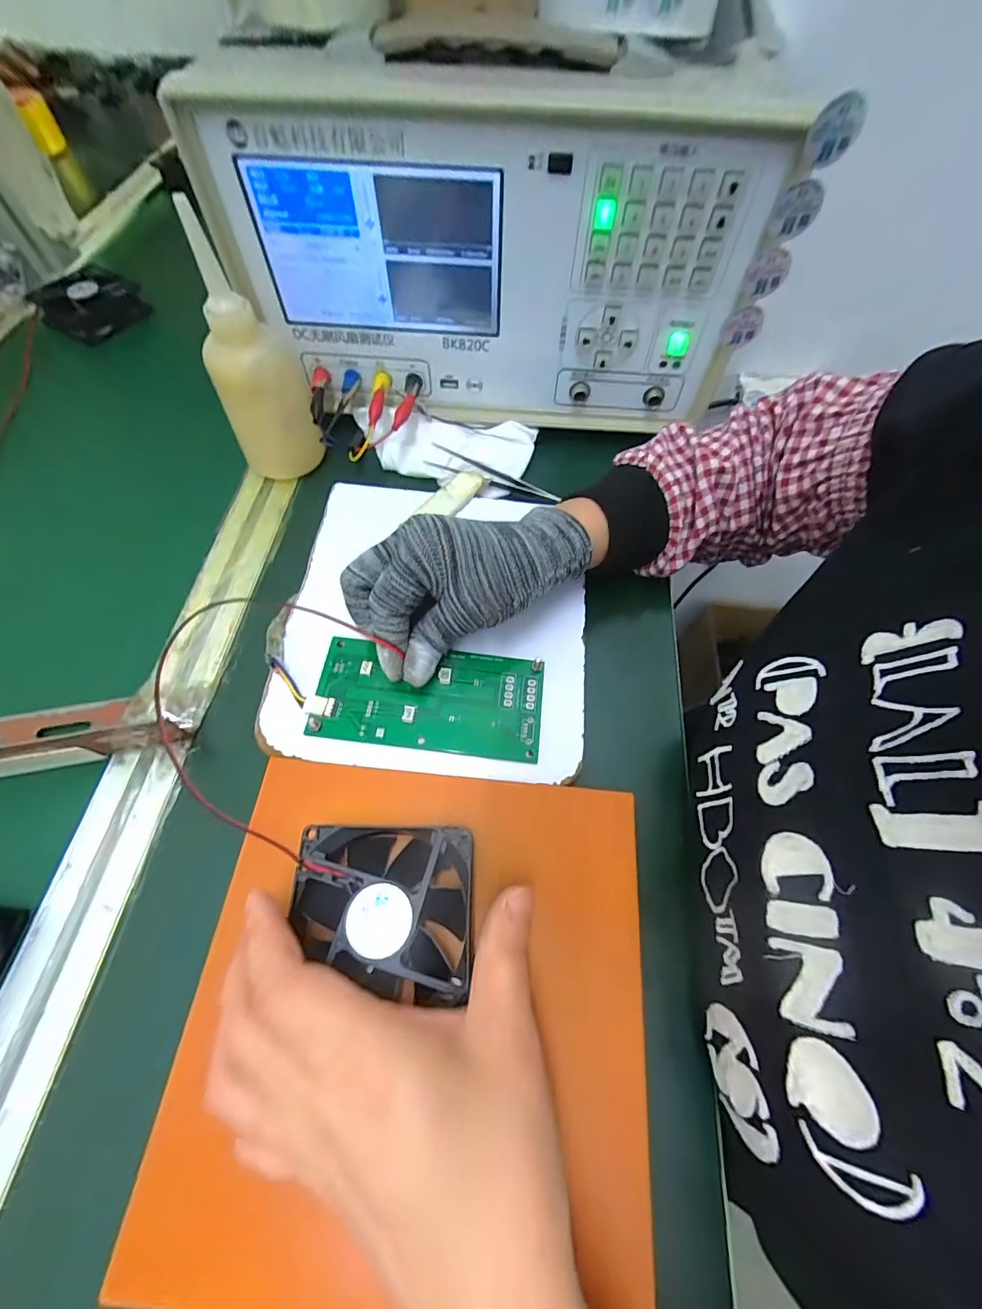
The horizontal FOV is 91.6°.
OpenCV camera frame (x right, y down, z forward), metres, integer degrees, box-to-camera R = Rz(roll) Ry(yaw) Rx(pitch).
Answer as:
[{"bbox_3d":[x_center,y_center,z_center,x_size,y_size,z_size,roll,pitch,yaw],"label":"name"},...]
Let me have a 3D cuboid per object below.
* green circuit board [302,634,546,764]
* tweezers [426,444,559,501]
[{"bbox_3d":[-0.037,0.025,0.286,0.133,0.007,0.065,5,62,0],"label":"green circuit board"},{"bbox_3d":[0.001,-0.141,0.377,0.108,0.013,0.021,23,64,12],"label":"tweezers"}]

